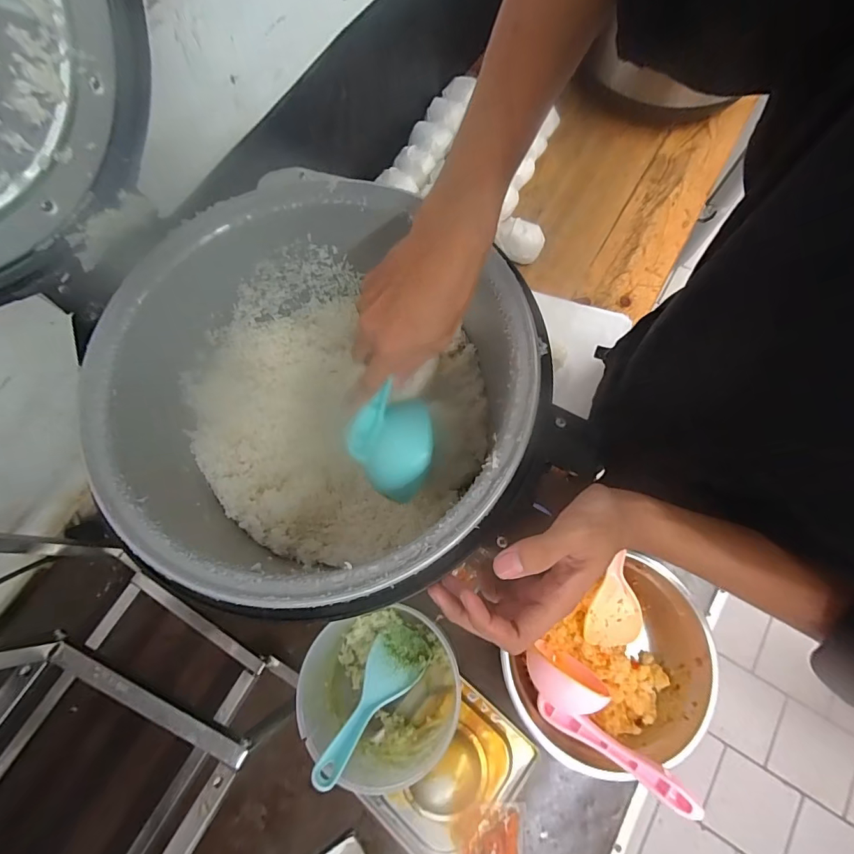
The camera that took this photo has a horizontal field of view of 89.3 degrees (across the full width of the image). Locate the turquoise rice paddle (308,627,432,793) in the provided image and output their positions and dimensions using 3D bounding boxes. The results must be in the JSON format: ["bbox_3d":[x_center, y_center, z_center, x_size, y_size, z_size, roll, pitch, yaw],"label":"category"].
[{"bbox_3d":[-0.059,0.300,0.481,0.064,0.196,0.013,32,120,12],"label":"turquoise rice paddle"}]

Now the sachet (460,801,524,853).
[{"bbox_3d":[0.075,0.480,0.494,0.070,0.011,0.085,3,71,3],"label":"sachet"}]

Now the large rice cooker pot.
[{"bbox_3d":[-0.088,-0.017,0.428,0.338,0.202,0.340,-1,71,2],"label":"large rice cooker pot"}]

